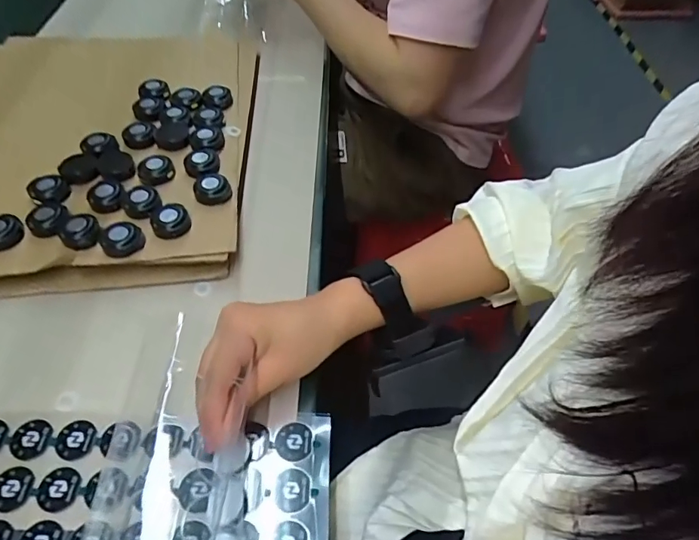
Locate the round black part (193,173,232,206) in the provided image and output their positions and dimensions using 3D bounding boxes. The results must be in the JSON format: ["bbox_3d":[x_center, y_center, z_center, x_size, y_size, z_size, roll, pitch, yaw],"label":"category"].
[{"bbox_3d":[-0.116,-0.069,0.409,0.029,0.017,0.031,1,50,-2],"label":"round black part"}]

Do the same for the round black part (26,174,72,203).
[{"bbox_3d":[-0.251,-0.067,0.404,0.027,0.013,0.026,1,50,-2],"label":"round black part"}]

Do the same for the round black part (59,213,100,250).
[{"bbox_3d":[-0.208,-0.030,0.375,0.028,0.009,0.030,1,50,-2],"label":"round black part"}]

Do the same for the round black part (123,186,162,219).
[{"bbox_3d":[-0.173,-0.057,0.398,0.030,0.011,0.028,1,50,-2],"label":"round black part"}]

